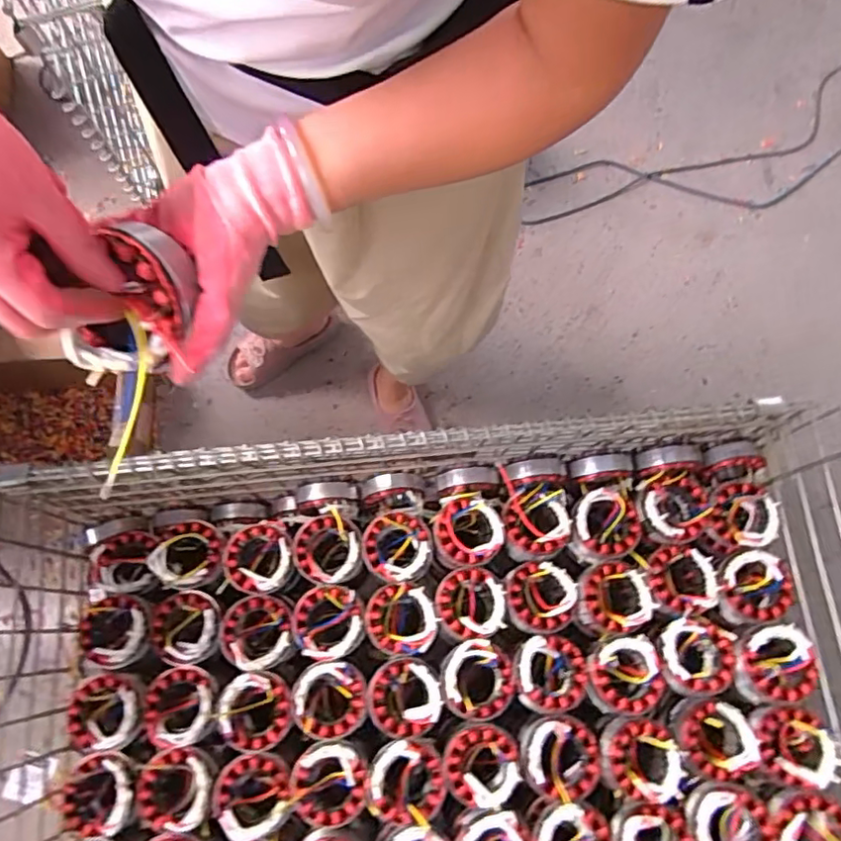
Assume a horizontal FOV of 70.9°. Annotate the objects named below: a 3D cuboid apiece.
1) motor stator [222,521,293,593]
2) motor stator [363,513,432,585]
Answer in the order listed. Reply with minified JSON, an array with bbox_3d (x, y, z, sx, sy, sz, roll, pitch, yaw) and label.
[{"bbox_3d":[-0.208,0.178,0.767,0.086,0.032,0.090,0,72,2],"label":"motor stator"},{"bbox_3d":[-0.029,0.163,0.760,0.088,0.039,0.088,0,72,2],"label":"motor stator"}]

